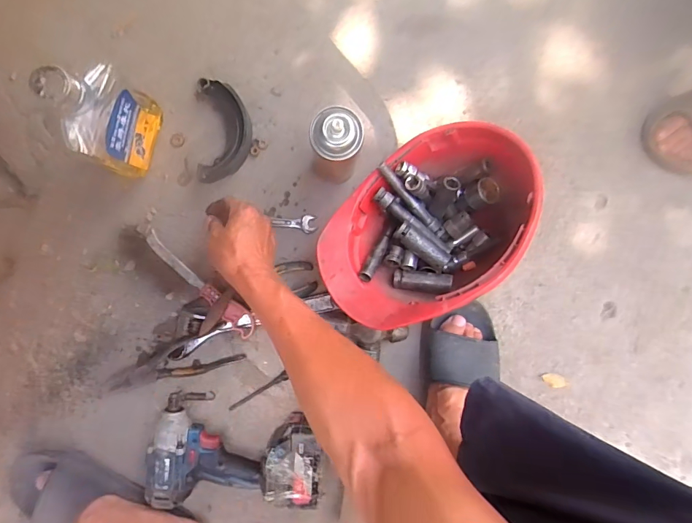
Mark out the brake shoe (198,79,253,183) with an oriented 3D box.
[{"bbox_3d":[-0.174,-0.185,0.594,0.071,0.026,0.140,0,91,-2],"label":"brake shoe"}]

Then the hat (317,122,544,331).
[{"bbox_3d":[0.097,-0.041,0.514,0.276,0.141,0.190,-44,93,0],"label":"hat"}]

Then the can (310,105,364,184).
[{"bbox_3d":[-0.014,-0.136,0.515,0.065,0.198,0.057,-11,92,-1],"label":"can"}]

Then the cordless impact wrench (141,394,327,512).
[{"bbox_3d":[-0.151,0.268,0.581,0.237,0.069,0.140,4,91,-2],"label":"cordless impact wrench"}]

